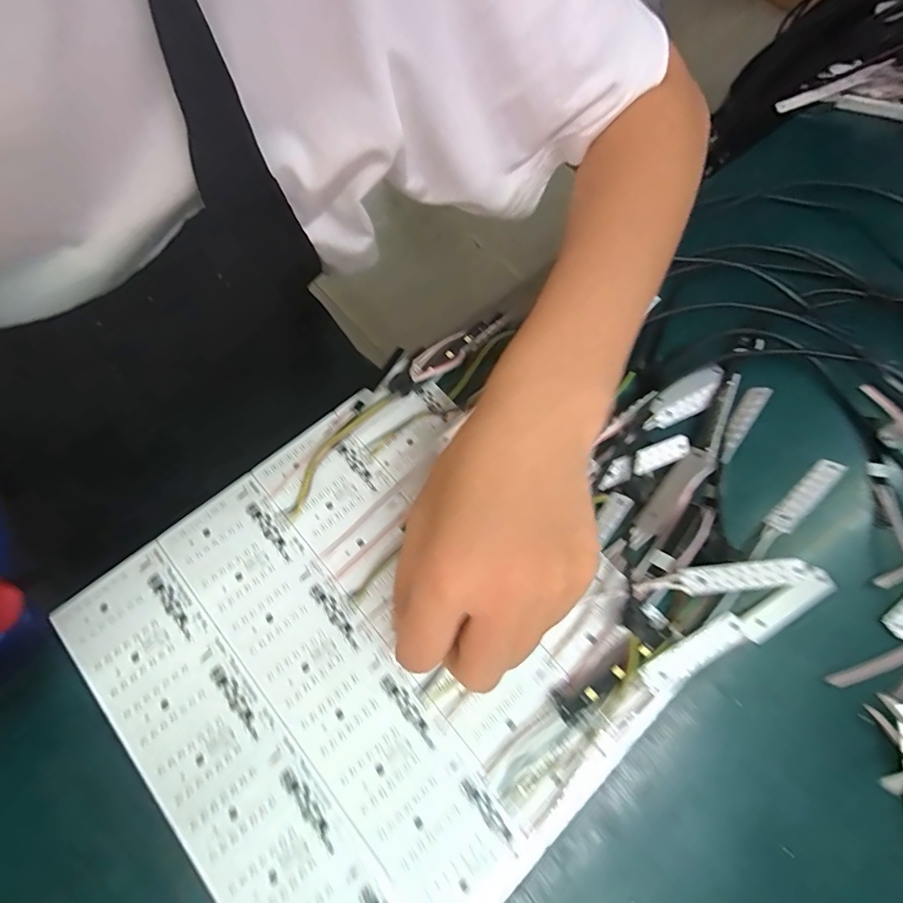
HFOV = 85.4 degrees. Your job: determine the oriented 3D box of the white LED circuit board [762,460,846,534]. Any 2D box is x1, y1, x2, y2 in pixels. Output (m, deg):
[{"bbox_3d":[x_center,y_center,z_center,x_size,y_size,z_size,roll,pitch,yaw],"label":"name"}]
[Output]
[{"bbox_3d":[0.201,0.024,0.278,0.061,0.004,0.013,-38,72,-16],"label":"white LED circuit board"}]

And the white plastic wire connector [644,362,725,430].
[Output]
[{"bbox_3d":[0.139,-0.031,0.294,0.064,0.009,0.021,-28,71,-11],"label":"white plastic wire connector"}]

